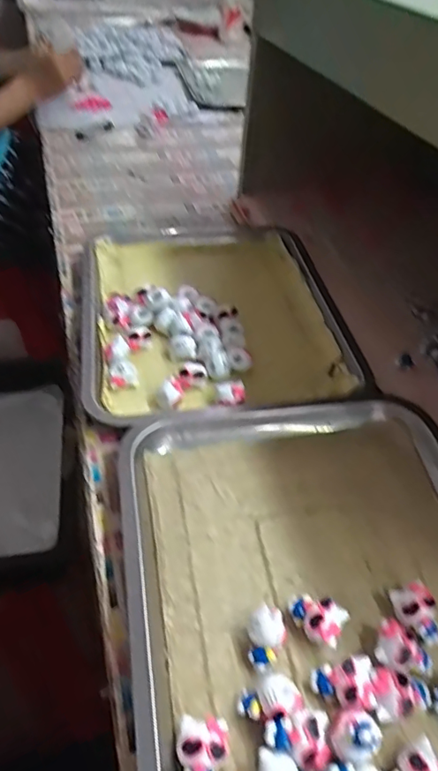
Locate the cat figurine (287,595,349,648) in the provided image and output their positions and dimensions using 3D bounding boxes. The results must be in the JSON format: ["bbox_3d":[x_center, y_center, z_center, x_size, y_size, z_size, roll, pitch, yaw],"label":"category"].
[{"bbox_3d":[0.060,0.147,0.330,0.034,0.024,0.024,23,48,18],"label":"cat figurine"}]

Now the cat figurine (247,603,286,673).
[{"bbox_3d":[0.029,0.152,0.316,0.021,0.019,0.029,2,45,-2],"label":"cat figurine"}]

